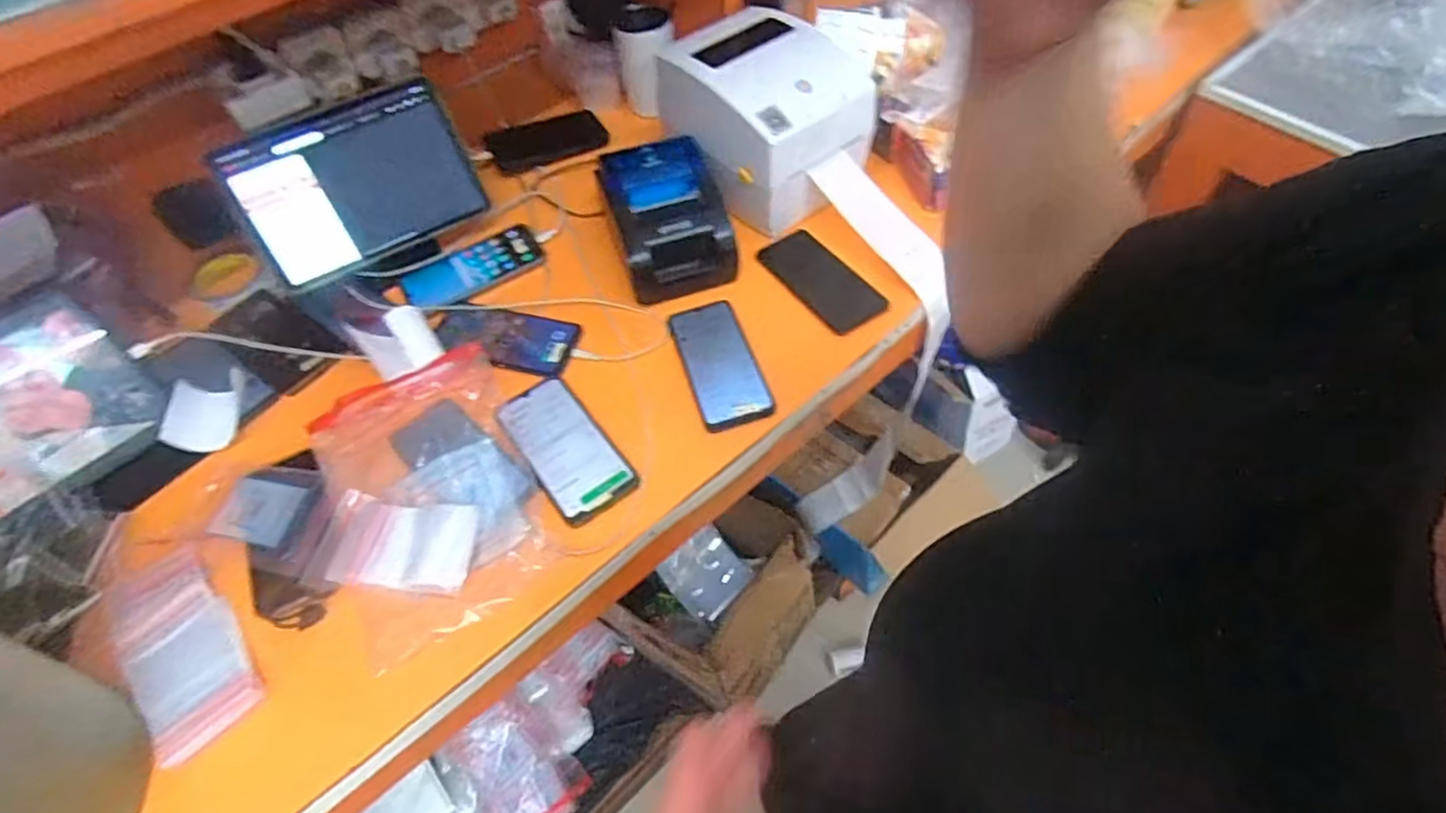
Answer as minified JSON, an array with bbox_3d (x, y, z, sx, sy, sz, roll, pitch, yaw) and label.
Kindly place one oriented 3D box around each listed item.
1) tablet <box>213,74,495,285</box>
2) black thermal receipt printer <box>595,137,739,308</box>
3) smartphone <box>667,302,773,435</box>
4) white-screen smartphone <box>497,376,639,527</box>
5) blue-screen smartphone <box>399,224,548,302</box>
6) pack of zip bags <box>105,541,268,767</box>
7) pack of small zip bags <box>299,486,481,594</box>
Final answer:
[{"bbox_3d":[-0.412,-0.251,0.784,0.238,0.157,0.013,-27,23,-12],"label":"tablet"},{"bbox_3d":[-0.067,-0.215,0.797,0.135,0.097,0.152,-18,55,-7],"label":"black thermal receipt printer"},{"bbox_3d":[-0.006,-0.049,0.736,0.074,0.008,0.164,-16,55,-7],"label":"smartphone"},{"bbox_3d":[-0.157,0.040,0.685,0.074,0.014,0.165,-34,59,-18],"label":"white-screen smartphone"},{"bbox_3d":[-0.297,-0.165,0.834,0.162,0.012,0.081,-28,57,-14],"label":"blue-screen smartphone"},{"bbox_3d":[-0.455,0.201,0.583,0.079,0.007,0.187,-38,60,-20],"label":"pack of zip bags"},{"bbox_3d":[-0.294,0.120,0.627,0.143,0.008,0.086,1,55,6],"label":"pack of small zip bags"}]

